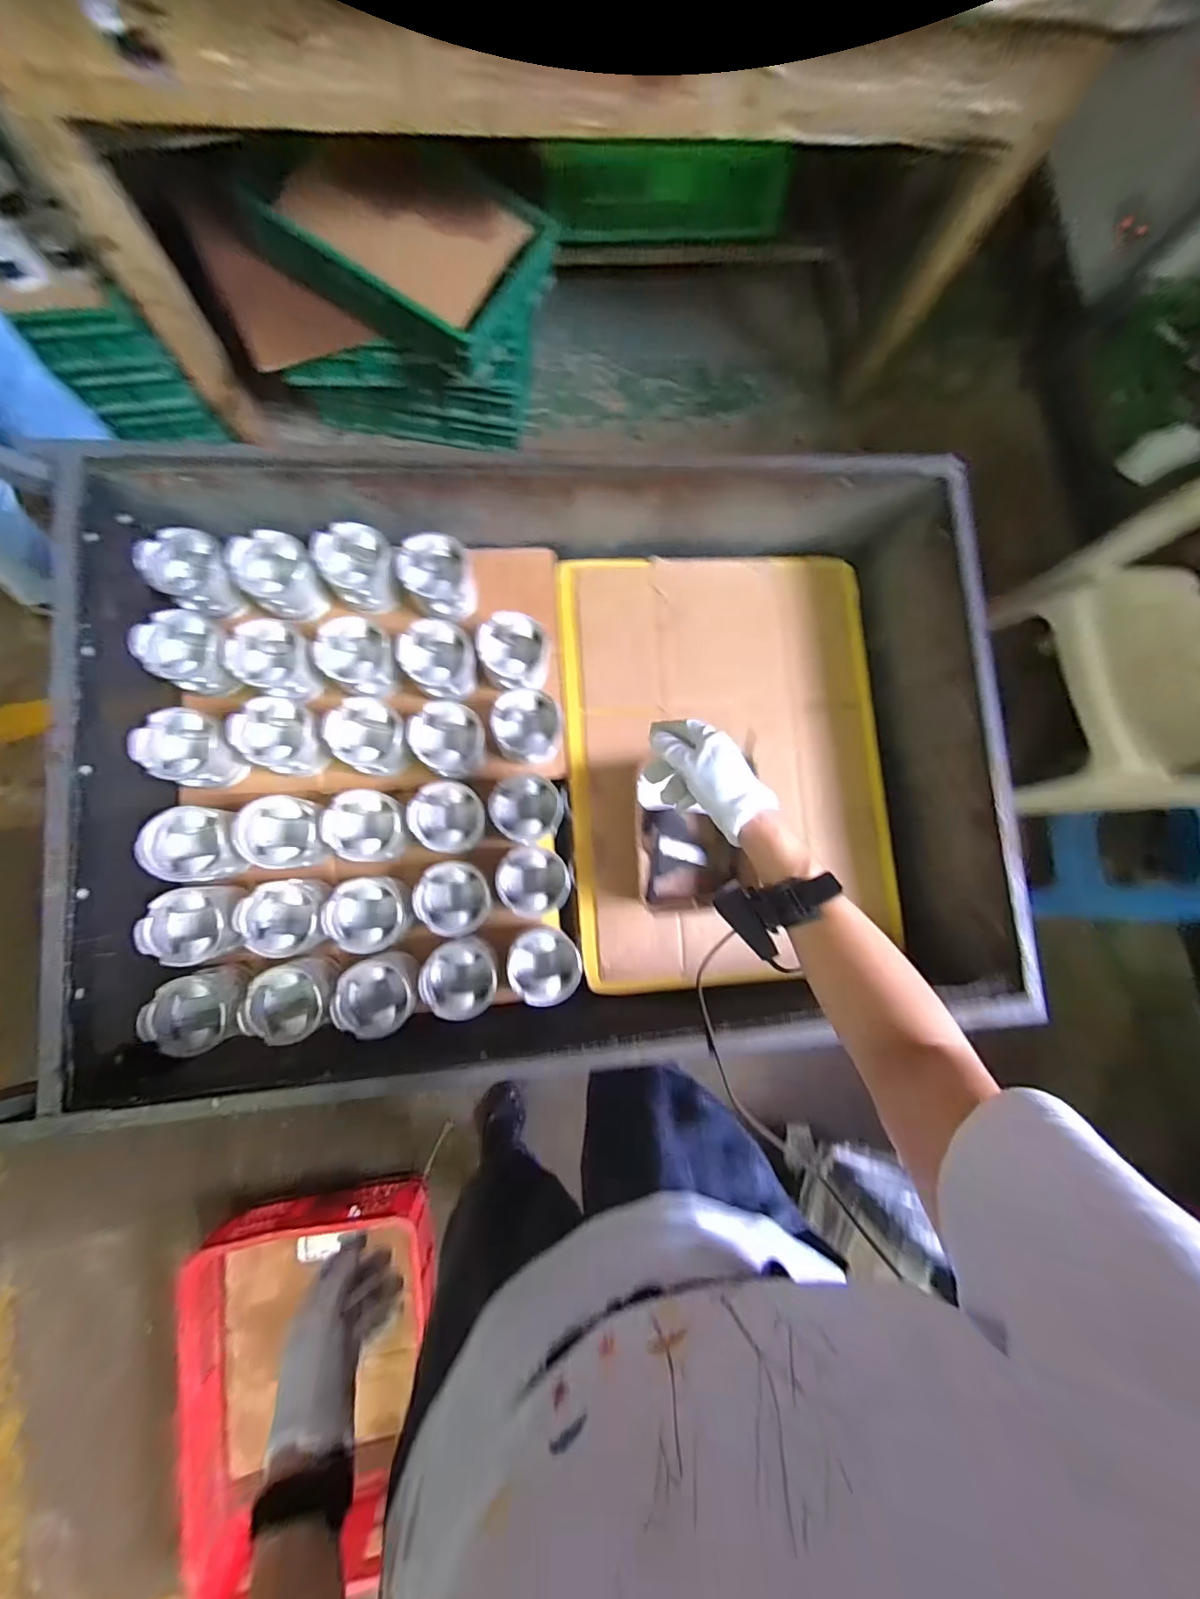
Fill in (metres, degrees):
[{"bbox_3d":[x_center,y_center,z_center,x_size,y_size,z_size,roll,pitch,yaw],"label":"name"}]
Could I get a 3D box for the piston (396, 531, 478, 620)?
[{"bbox_3d":[-0.224,-0.306,0.731,0.094,0.059,0.111,-28,88,-9],"label":"piston"}]

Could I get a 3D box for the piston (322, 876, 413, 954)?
[{"bbox_3d":[-0.295,0.146,0.675,0.090,0.067,0.090,1,84,-7],"label":"piston"}]

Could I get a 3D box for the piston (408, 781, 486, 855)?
[{"bbox_3d":[-0.202,0.026,0.703,0.093,0.070,0.089,1,84,-7],"label":"piston"}]

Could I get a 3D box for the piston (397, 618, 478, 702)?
[{"bbox_3d":[-0.220,-0.188,0.717,0.092,0.060,0.102,-18,87,-8],"label":"piston"}]

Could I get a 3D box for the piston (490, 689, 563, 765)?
[{"bbox_3d":[-0.099,-0.100,0.732,0.094,0.076,0.093,1,84,-7],"label":"piston"}]

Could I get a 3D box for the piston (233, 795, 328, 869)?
[{"bbox_3d":[-0.398,0.040,0.670,0.099,0.061,0.093,1,84,-7],"label":"piston"}]

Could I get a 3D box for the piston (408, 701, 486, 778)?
[{"bbox_3d":[-0.203,-0.079,0.713,0.089,0.073,0.095,1,84,-7],"label":"piston"}]

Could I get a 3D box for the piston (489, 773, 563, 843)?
[{"bbox_3d":[-0.103,0.012,0.726,0.098,0.070,0.090,31,81,-3],"label":"piston"}]

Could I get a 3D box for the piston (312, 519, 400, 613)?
[{"bbox_3d":[-0.328,-0.315,0.726,0.092,0.070,0.102,-30,88,-9],"label":"piston"}]

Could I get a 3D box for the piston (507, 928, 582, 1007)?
[{"bbox_3d":[-0.076,0.219,0.702,0.091,0.074,0.090,1,84,-7],"label":"piston"}]

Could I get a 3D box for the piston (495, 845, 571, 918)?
[{"bbox_3d":[-0.091,0.110,0.710,0.094,0.081,0.090,1,84,-7],"label":"piston"}]

